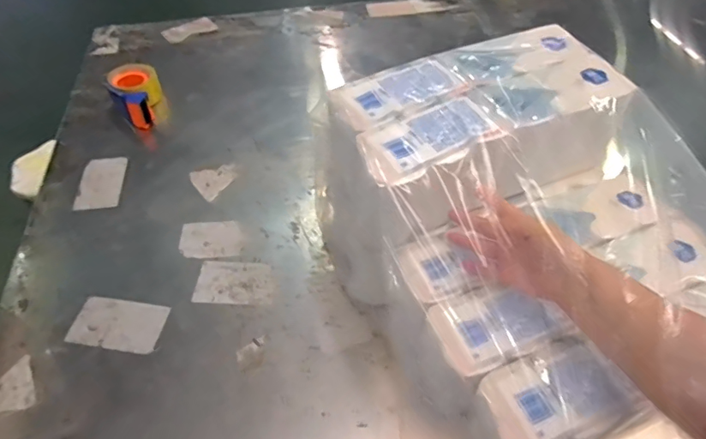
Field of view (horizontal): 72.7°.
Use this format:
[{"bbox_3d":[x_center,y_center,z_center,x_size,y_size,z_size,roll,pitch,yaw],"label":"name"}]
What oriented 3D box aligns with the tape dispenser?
[{"bbox_3d":[-0.443,-0.259,0.996,0.101,0.064,0.151,-26,54,-19],"label":"tape dispenser"}]

